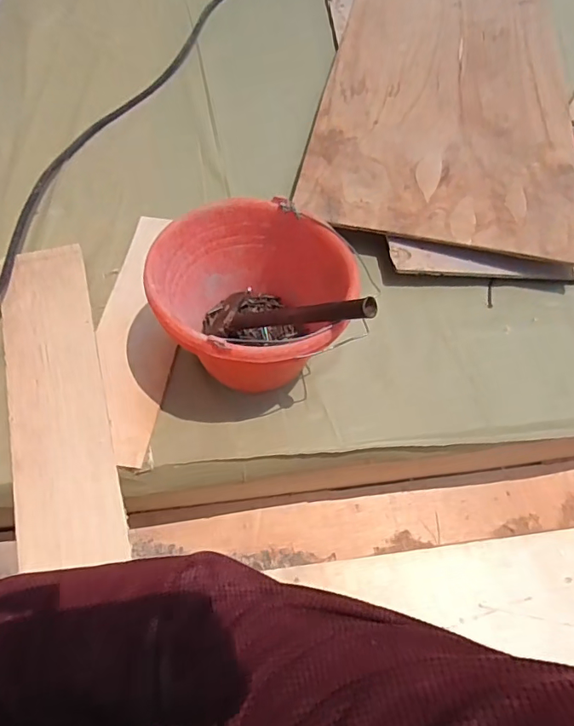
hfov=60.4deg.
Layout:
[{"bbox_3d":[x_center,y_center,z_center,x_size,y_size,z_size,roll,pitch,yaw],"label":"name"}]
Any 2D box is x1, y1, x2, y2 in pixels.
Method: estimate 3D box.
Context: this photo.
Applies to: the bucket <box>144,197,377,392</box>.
[{"bbox_3d":[-0.044,-0.065,0.655,0.228,0.185,0.238,1,61,-3],"label":"bucket"}]

